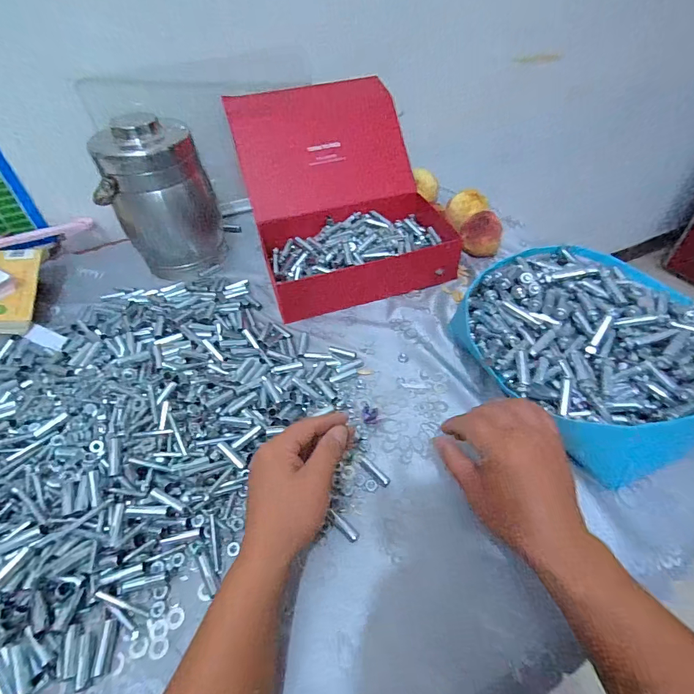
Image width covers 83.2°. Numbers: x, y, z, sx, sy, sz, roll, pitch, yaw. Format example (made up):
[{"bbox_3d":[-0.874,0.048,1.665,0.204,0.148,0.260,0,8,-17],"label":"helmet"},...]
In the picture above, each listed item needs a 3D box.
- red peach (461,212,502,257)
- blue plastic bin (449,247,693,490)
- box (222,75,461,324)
[{"bbox_3d":[0.230,-0.193,0.667,0.063,0.057,0.057,17,51,16],"label":"red peach"},{"bbox_3d":[0.286,-0.003,0.480,0.269,0.103,0.269,-3,57,5],"label":"blue plastic bin"},{"bbox_3d":[-0.016,-0.275,0.675,0.292,0.196,0.376,-14,50,-11],"label":"box"}]

